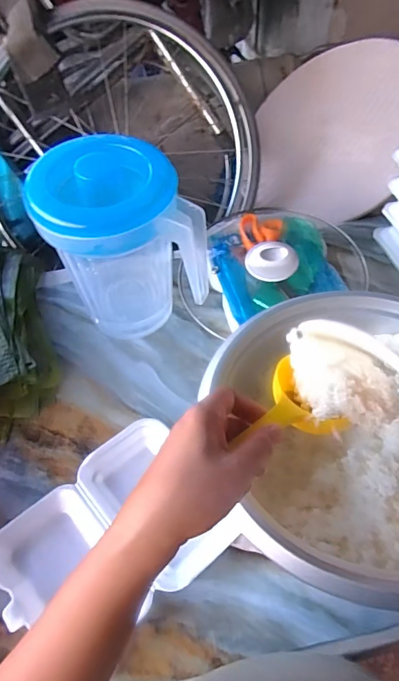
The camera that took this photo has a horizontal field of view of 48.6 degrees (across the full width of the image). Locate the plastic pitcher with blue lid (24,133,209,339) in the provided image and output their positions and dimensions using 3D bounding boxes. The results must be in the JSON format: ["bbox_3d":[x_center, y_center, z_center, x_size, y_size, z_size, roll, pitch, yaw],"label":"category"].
[{"bbox_3d":[-0.091,-0.113,0.582,0.179,0.250,0.134,-11,52,-5],"label":"plastic pitcher with blue lid"}]

